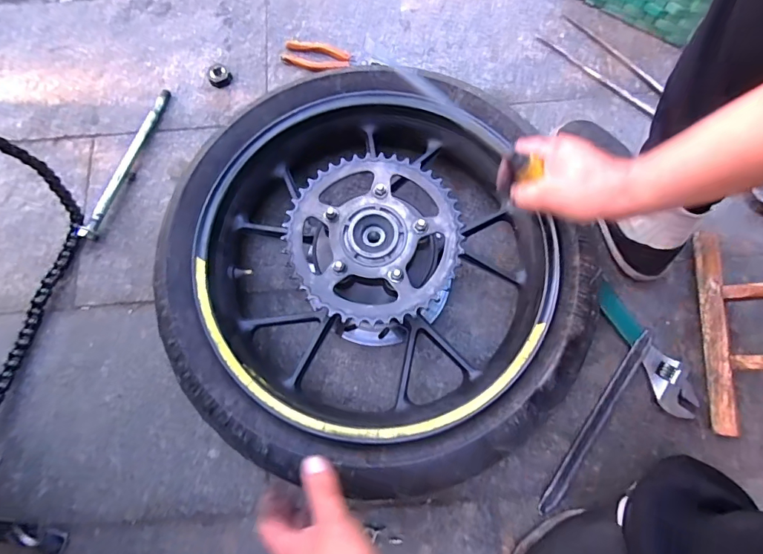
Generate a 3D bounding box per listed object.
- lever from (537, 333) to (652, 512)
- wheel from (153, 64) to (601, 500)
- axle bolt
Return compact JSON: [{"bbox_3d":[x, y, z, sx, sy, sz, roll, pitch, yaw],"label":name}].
[{"bbox_3d":[0.297,0.193,0.590,0.021,0.016,0.288,35,78,10],"label":"lever"},{"bbox_3d":[-0.016,-0.008,0.574,0.491,0.176,0.515,0,75,1],"label":"wheel"},{"bbox_3d":[-0.419,-0.193,0.712,0.027,0.029,0.285,17,76,5],"label":"axle bolt"}]

